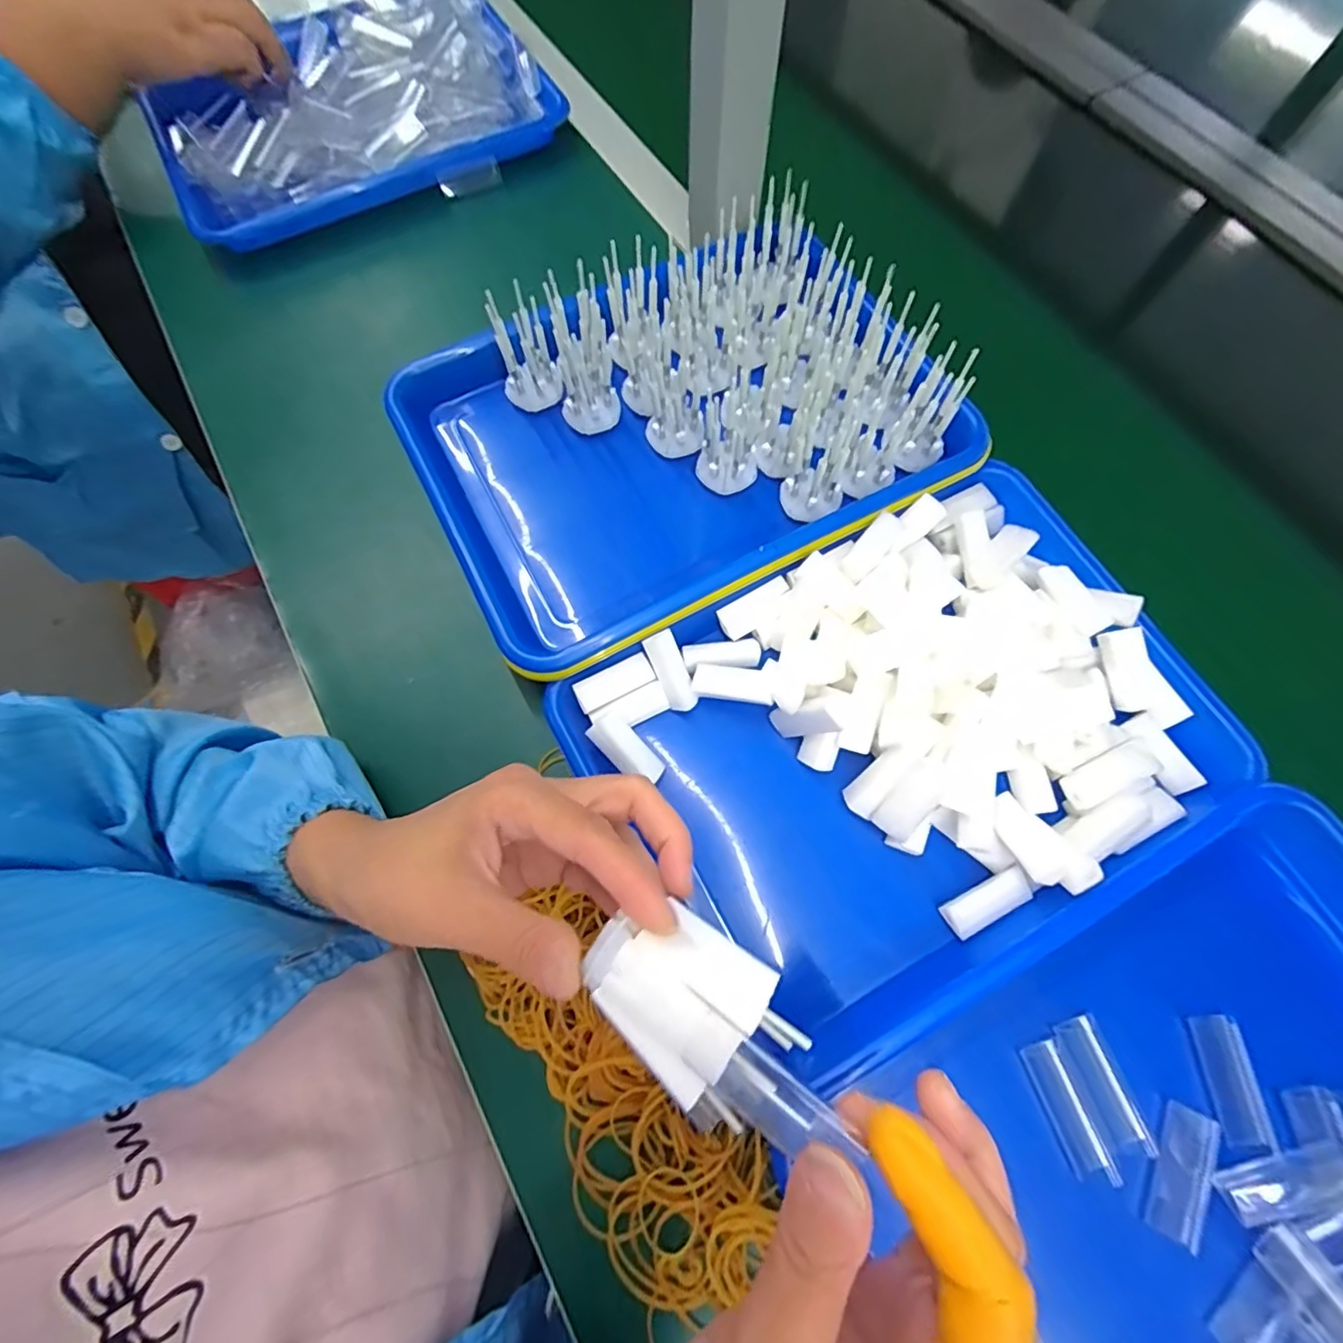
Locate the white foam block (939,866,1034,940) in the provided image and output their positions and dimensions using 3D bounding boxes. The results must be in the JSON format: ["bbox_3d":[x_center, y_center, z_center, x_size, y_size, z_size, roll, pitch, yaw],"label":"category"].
[{"bbox_3d":[0.165,0.121,0.307,0.046,0.010,0.018,-26,72,-9],"label":"white foam block"}]

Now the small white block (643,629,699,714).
[{"bbox_3d":[0.000,0.000,0.336,0.018,0.014,0.046,-22,86,-8],"label":"small white block"}]

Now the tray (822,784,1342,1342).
[{"bbox_3d":[0.250,0.229,0.271,0.342,0.050,0.247,-25,72,-8],"label":"tray"}]

